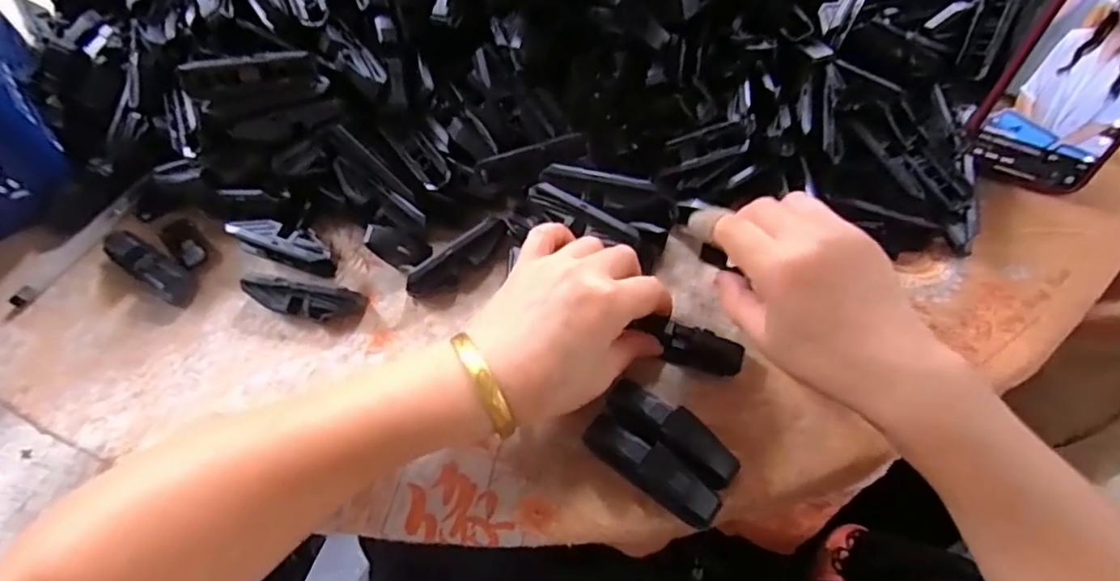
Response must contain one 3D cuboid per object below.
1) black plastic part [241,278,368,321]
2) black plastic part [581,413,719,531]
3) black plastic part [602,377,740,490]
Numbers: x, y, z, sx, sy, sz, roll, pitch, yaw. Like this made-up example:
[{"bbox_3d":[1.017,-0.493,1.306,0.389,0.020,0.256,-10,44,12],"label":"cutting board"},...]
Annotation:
[{"bbox_3d":[-0.153,0.006,0.330,0.068,0.022,0.018,3,63,4],"label":"black plastic part"},{"bbox_3d":[0.045,0.089,0.278,0.074,0.021,0.023,31,68,17],"label":"black plastic part"},{"bbox_3d":[0.058,0.074,0.286,0.074,0.017,0.023,30,68,17],"label":"black plastic part"}]

